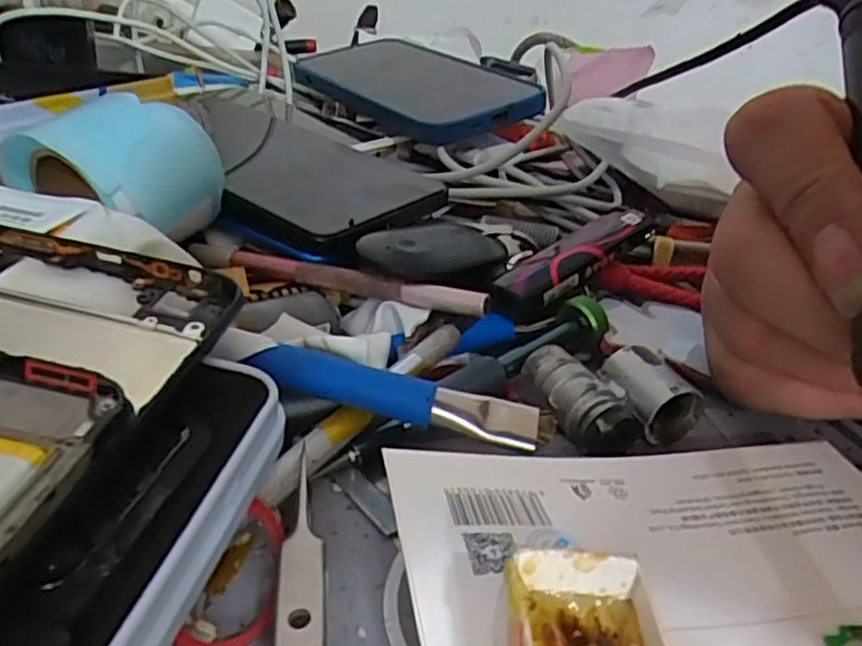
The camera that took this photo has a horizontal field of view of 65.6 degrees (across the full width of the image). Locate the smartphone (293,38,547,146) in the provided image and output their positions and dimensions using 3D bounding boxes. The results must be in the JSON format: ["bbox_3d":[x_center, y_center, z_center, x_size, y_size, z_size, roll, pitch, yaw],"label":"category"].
[{"bbox_3d":[-0.012,-0.146,0.406,0.094,0.013,0.170,-24,40,-25],"label":"smartphone"}]

